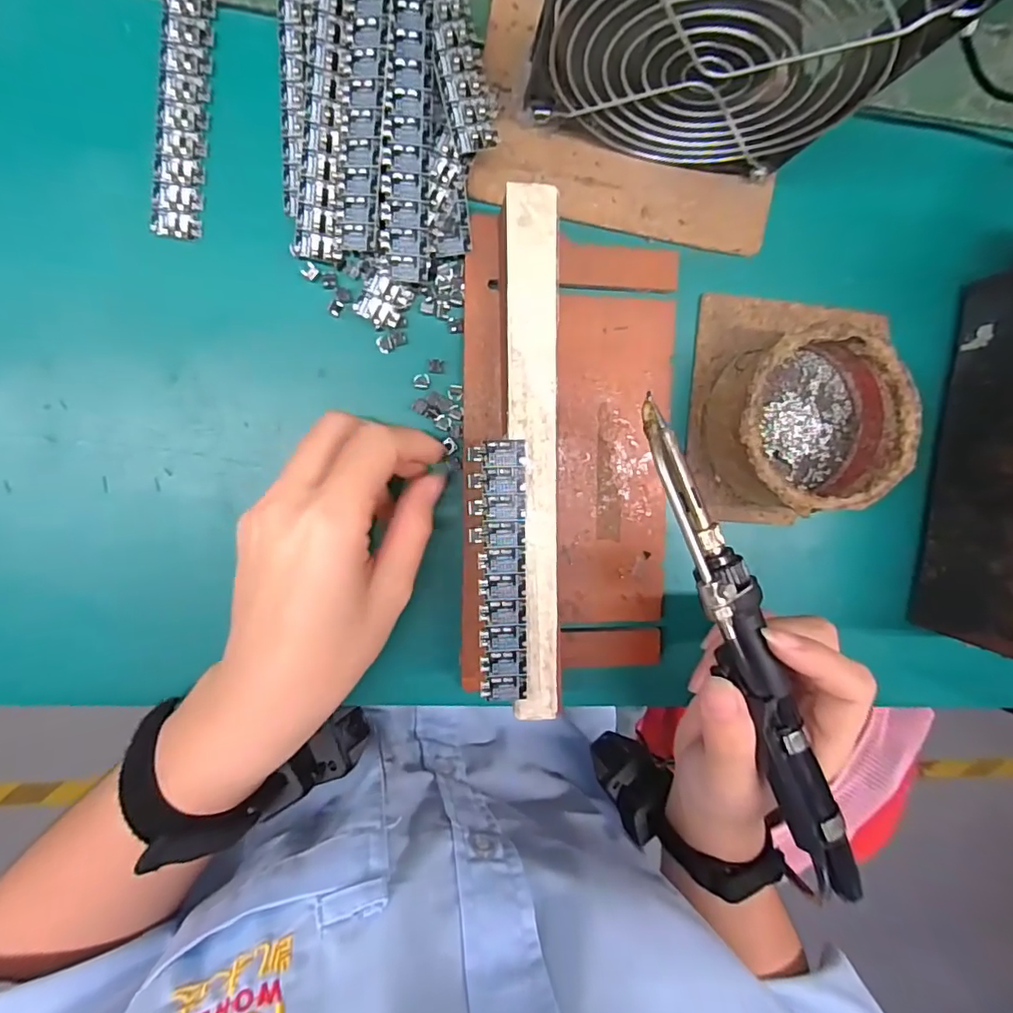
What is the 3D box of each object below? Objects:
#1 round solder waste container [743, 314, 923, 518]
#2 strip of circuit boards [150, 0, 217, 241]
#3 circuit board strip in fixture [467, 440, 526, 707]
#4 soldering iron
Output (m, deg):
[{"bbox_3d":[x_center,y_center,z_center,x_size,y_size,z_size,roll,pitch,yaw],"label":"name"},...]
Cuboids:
[{"bbox_3d":[0.141,-0.040,0.259,0.080,0.040,0.079,-1,96,-7],"label":"round solder waste container"},{"bbox_3d":[-0.136,-0.169,0.232,0.020,0.005,0.108,6,95,-7],"label":"strip of circuit boards"},{"bbox_3d":[-0.002,0.028,0.230,0.023,0.004,0.107,-2,97,-7],"label":"circuit board strip in fixture"},{"bbox_3d":[0.096,0.060,0.212,0.023,0.020,0.209,-23,93,-4],"label":"soldering iron"}]

